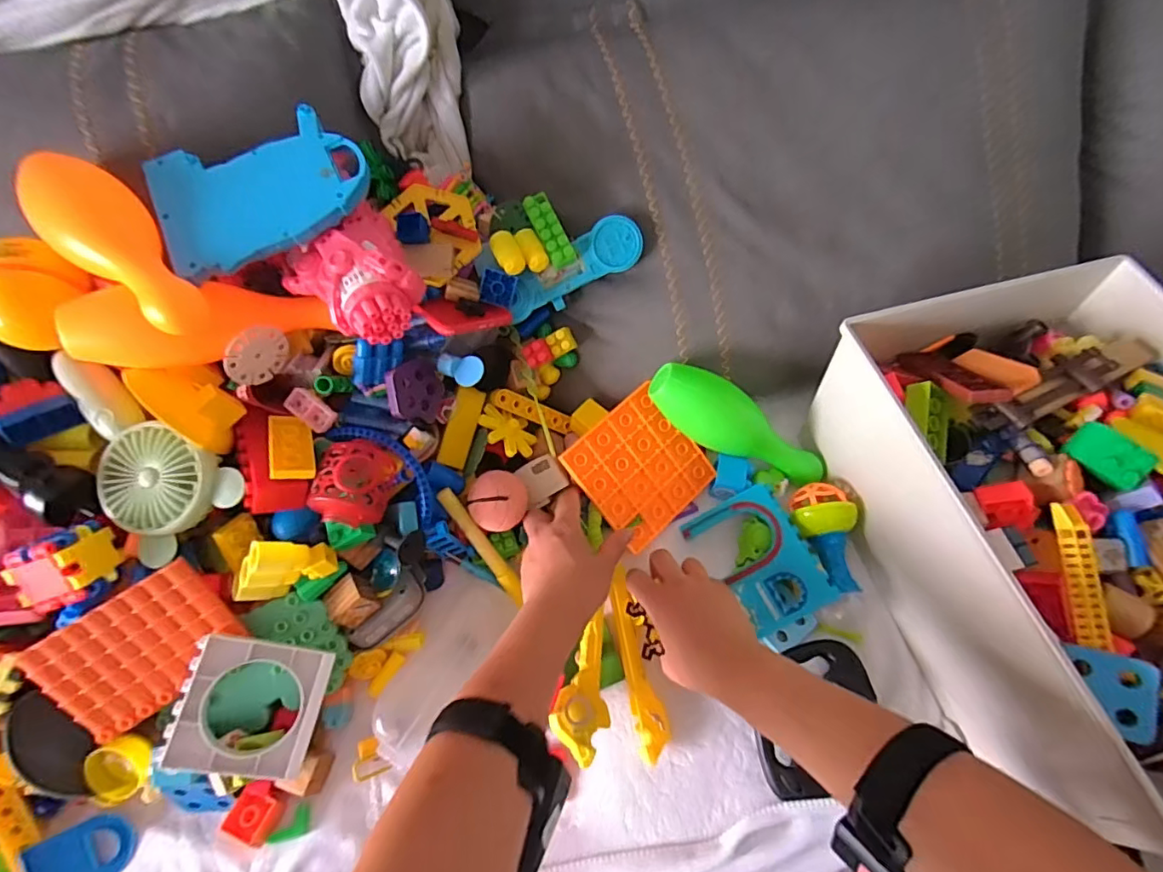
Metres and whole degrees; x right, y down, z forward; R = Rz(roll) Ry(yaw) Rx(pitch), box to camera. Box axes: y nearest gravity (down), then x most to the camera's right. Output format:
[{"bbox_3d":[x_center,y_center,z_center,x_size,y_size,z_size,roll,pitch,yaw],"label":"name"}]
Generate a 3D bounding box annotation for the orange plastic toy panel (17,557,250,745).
[{"bbox_3d":[-0.340,0.165,0.424,0.122,0.009,0.089,-33,106,-13],"label":"orange plastic toy panel"}]

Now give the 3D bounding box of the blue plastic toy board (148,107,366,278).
[{"bbox_3d":[-0.241,-0.186,0.415,0.150,0.031,0.113,-23,67,-11],"label":"blue plastic toy board"}]

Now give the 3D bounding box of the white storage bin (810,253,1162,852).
[{"bbox_3d":[0.413,0.060,0.467,0.291,0.150,0.424,-15,65,-8],"label":"white storage bin"}]

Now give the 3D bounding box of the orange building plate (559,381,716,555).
[{"bbox_3d":[0.061,0.032,0.556,0.122,0.005,0.125,-41,101,-17],"label":"orange building plate"}]

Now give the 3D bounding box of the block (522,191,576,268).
[{"bbox_3d":[-0.030,-0.194,0.519,0.025,0.010,0.073,-25,87,-12],"label":"block"}]

